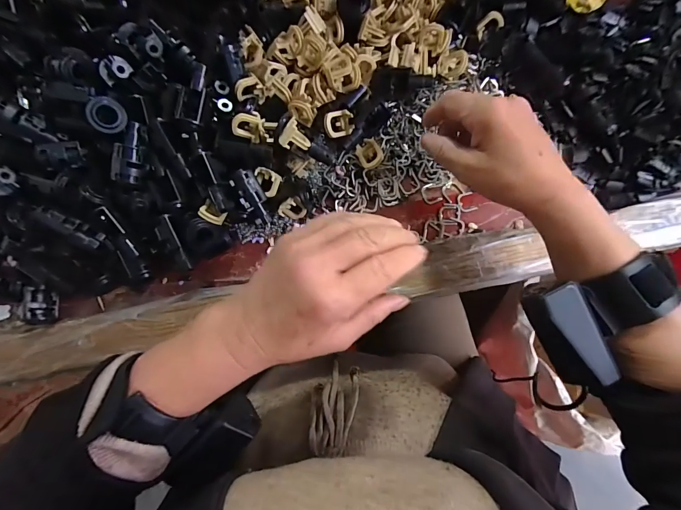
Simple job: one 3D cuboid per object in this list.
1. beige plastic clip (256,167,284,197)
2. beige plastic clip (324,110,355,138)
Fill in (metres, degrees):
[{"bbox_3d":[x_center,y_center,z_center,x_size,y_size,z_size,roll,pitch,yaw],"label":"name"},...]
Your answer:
[{"bbox_3d":[-0.067,-0.067,0.300,0.022,0.012,0.021,30,86,4],"label":"beige plastic clip"},{"bbox_3d":[-0.003,-0.116,0.297,0.025,0.010,0.022,-25,116,-30],"label":"beige plastic clip"}]

